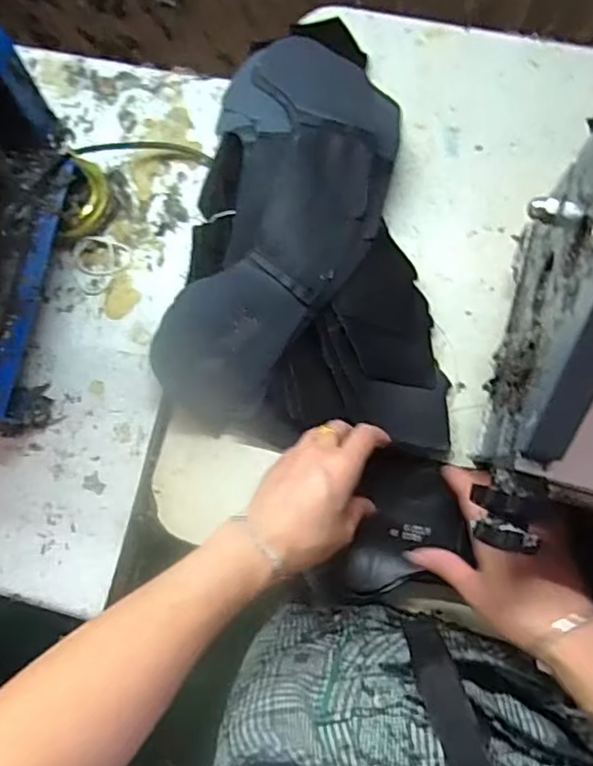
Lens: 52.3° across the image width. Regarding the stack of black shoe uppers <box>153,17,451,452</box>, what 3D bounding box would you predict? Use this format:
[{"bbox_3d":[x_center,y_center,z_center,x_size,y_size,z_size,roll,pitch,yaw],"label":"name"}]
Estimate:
[{"bbox_3d":[0.009,-0.149,0.528,0.234,0.078,0.391,1,82,6],"label":"stack of black shoe uppers"}]

